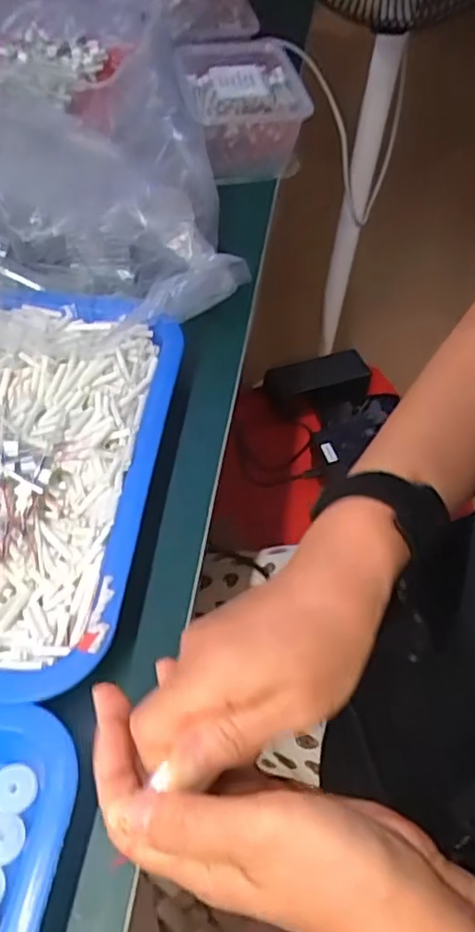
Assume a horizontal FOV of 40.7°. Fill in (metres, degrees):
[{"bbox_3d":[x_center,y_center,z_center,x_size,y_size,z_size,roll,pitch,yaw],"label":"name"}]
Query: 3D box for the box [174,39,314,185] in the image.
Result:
[{"bbox_3d":[0.000,-0.366,0.656,0.117,0.071,0.157,-6,54,-8],"label":"box"}]

